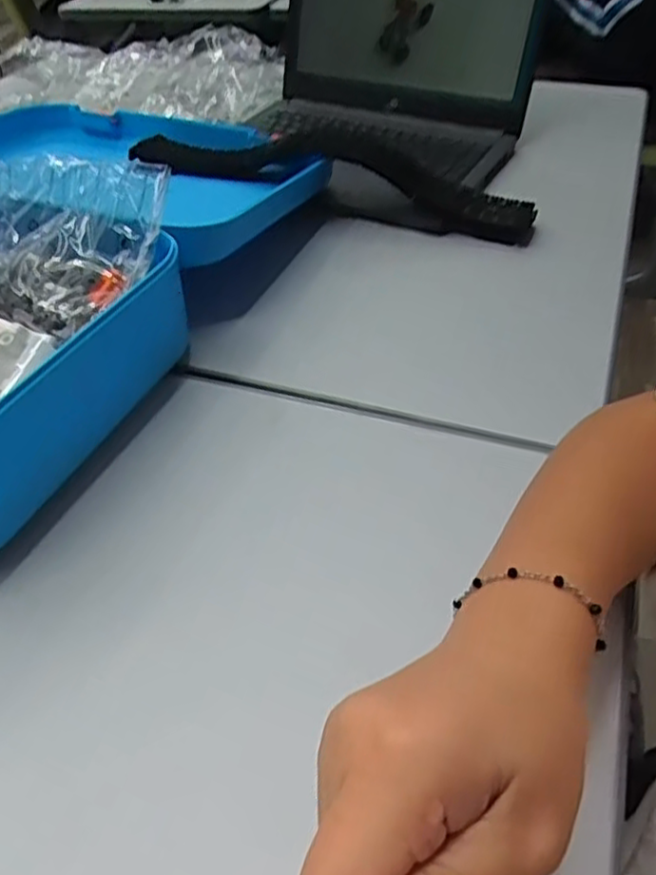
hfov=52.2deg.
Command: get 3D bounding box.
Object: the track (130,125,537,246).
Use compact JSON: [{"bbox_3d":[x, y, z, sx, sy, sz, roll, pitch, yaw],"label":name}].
[{"bbox_3d":[-0.007,-0.270,0.668,0.413,0.080,0.060,16,49,20],"label":"track"}]

